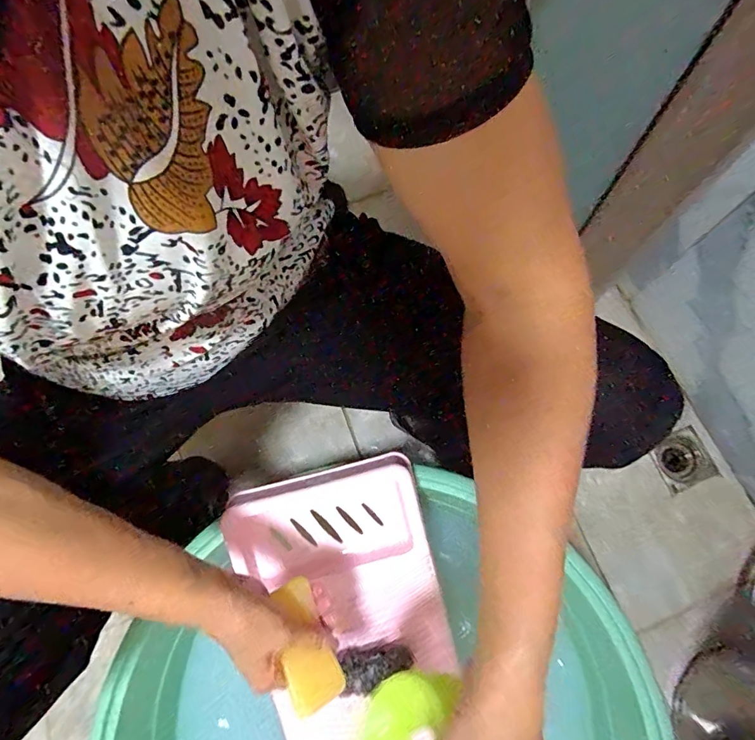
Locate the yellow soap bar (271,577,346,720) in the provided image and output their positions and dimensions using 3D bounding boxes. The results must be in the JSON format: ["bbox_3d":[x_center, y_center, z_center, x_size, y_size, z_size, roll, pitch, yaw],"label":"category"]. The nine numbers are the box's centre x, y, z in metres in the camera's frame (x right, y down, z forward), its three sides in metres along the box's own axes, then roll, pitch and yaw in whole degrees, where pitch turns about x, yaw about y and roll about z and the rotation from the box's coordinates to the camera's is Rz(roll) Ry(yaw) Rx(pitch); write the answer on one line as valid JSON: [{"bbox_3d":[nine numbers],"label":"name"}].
[{"bbox_3d":[-0.068,0.254,0.413,0.048,0.028,0.108,-14,78,-27],"label":"yellow soap bar"}]

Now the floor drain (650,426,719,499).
[{"bbox_3d":[0.529,0.158,0.775,0.090,0.023,0.092,-20,73,0],"label":"floor drain"}]

